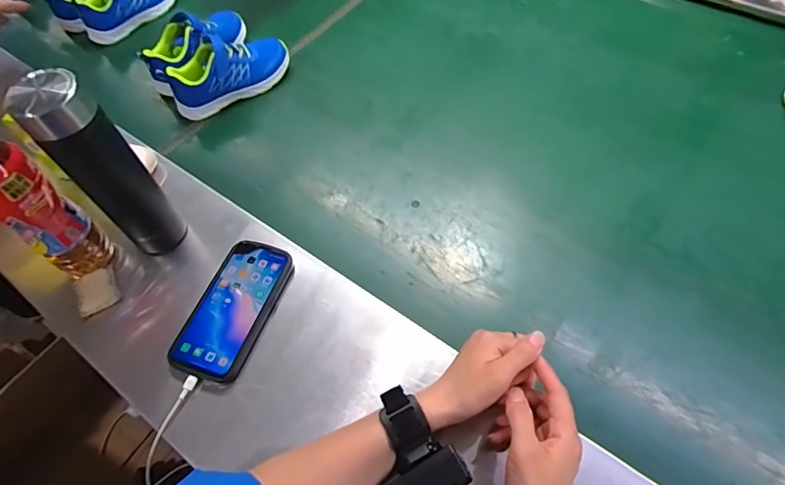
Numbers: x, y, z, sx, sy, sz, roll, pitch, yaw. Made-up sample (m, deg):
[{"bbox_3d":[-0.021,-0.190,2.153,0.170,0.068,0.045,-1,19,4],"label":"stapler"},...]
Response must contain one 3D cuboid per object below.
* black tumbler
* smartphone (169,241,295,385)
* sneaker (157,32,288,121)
[{"bbox_3d":[-0.302,-0.076,0.497,0.060,0.223,0.061,-2,58,3],"label":"black tumbler"},{"bbox_3d":[-0.179,0.074,0.525,0.084,0.019,0.160,14,61,11],"label":"smartphone"},{"bbox_3d":[-0.260,-0.275,0.732,0.193,0.086,0.075,-28,60,-12],"label":"sneaker"}]

